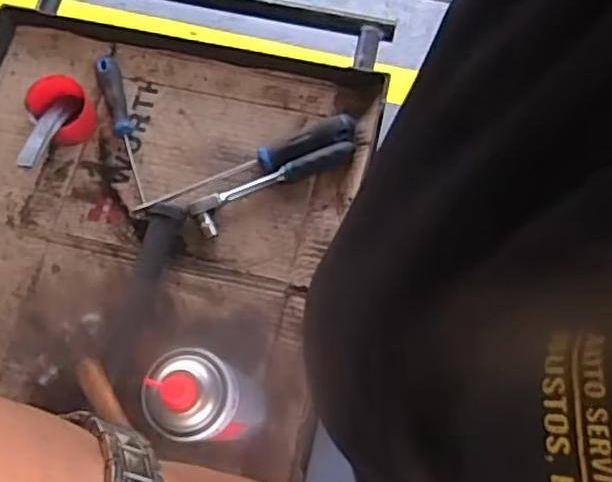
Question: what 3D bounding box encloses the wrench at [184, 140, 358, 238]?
[{"bbox_3d":[-0.035,-0.064,0.705,0.184,0.023,0.041,-26,73,-7],"label":"wrench"}]

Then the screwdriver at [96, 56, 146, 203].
[{"bbox_3d":[-0.205,-0.128,0.732,0.024,0.020,0.169,-16,89,-3],"label":"screwdriver"}]

